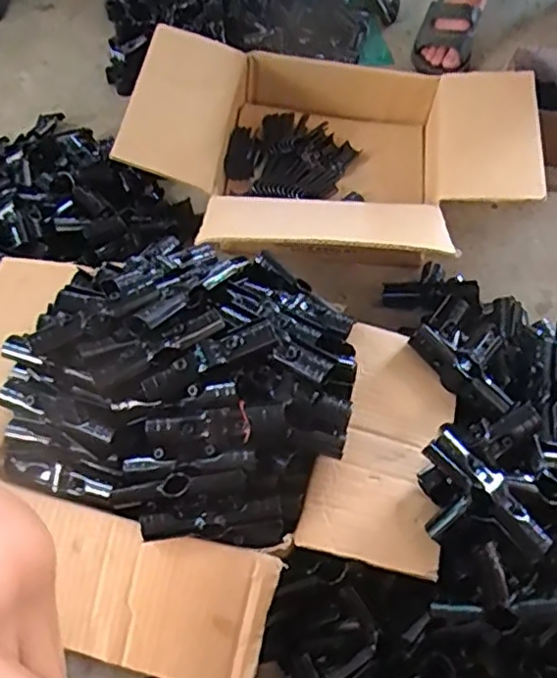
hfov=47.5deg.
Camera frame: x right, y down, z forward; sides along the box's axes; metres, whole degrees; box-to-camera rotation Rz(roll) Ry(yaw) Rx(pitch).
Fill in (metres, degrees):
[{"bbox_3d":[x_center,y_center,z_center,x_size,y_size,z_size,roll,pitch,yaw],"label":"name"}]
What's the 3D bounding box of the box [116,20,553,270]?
[{"bbox_3d":[0.076,-0.231,0.904,0.529,0.209,0.406,3,57,3],"label":"box"}]

